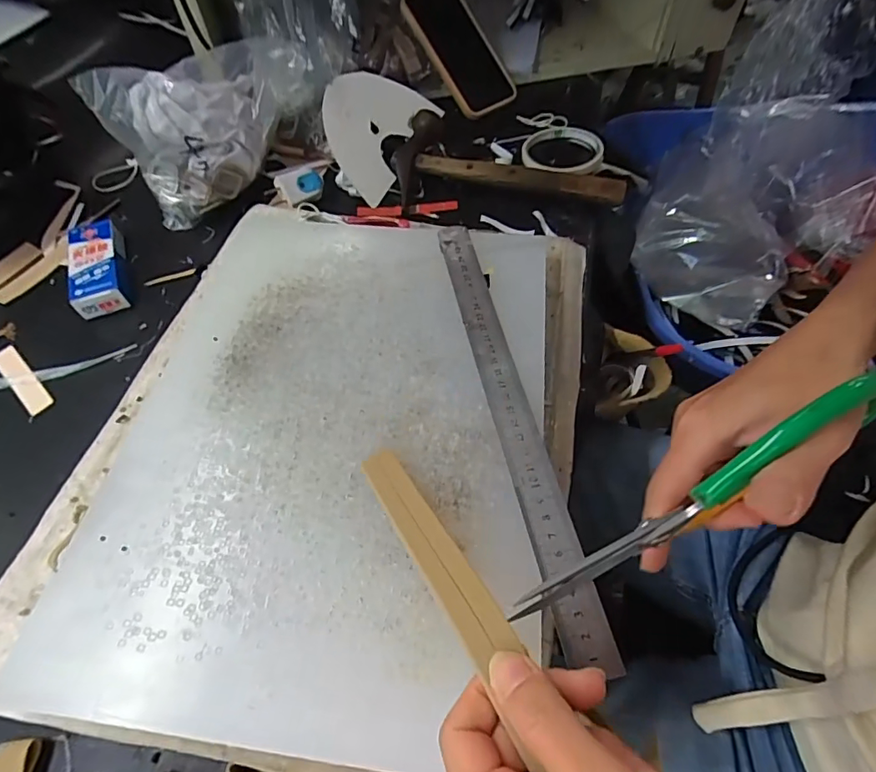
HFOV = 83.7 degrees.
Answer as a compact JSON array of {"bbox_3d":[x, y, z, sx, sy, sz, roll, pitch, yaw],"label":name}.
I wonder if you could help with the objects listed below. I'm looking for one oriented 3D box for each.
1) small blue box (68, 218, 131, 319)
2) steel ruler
[{"bbox_3d":[-0.310,-0.110,0.448,0.041,0.025,0.108,-19,57,-12],"label":"small blue box"},{"bbox_3d":[0.043,0.005,0.316,0.026,0.005,0.314,-10,57,-5],"label":"steel ruler"}]

